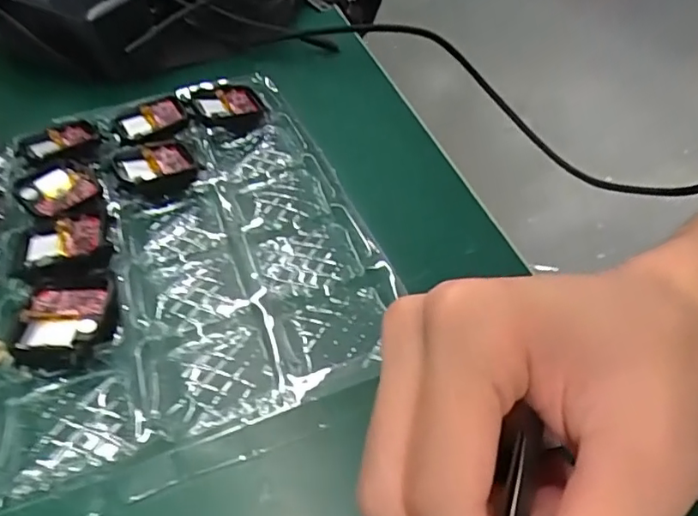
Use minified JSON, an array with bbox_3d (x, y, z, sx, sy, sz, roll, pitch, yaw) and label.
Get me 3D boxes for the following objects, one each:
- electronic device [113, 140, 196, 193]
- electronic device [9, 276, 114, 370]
[{"bbox_3d":[-0.110,-0.052,0.325,0.042,0.009,0.042,-15,45,-13],"label":"electronic device"},{"bbox_3d":[-0.122,0.027,0.245,0.036,0.006,0.047,-7,44,-6],"label":"electronic device"}]

